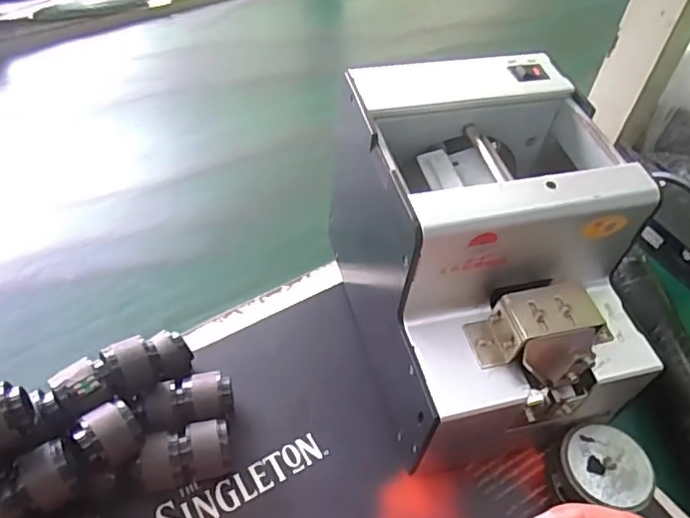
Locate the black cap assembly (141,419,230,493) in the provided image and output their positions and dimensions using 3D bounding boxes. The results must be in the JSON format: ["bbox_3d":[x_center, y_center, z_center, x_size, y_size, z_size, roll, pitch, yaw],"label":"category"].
[{"bbox_3d":[-0.083,0.106,0.307,0.044,0.031,0.026,-11,52,-14],"label":"black cap assembly"}]

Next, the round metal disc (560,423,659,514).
[{"bbox_3d":[0.140,0.117,0.317,0.046,0.026,0.043,3,50,-3],"label":"round metal disc"}]

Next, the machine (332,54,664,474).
[{"bbox_3d":[0.078,0.000,0.330,0.128,0.145,0.174,-9,51,-13],"label":"machine"}]

